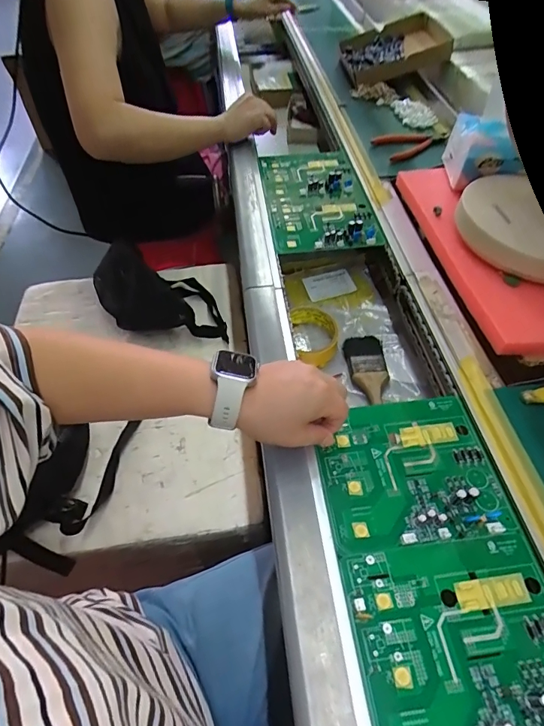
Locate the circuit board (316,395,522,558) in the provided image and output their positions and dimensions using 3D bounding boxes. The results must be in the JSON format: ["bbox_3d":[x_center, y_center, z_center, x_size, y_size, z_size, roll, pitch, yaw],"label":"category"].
[{"bbox_3d":[0.125,0.096,0.395,0.156,0.013,0.141,-7,52,-2],"label":"circuit board"}]

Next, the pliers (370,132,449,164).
[{"bbox_3d":[0.261,-0.398,0.762,0.146,0.018,0.077,-18,53,-11],"label":"pliers"}]

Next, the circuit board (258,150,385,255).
[{"bbox_3d":[0.070,-0.273,0.690,0.157,0.019,0.271,-5,53,-4],"label":"circuit board"}]

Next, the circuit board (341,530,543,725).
[{"bbox_3d":[0.142,0.205,0.308,0.153,0.012,0.138,-7,52,-3],"label":"circuit board"}]

